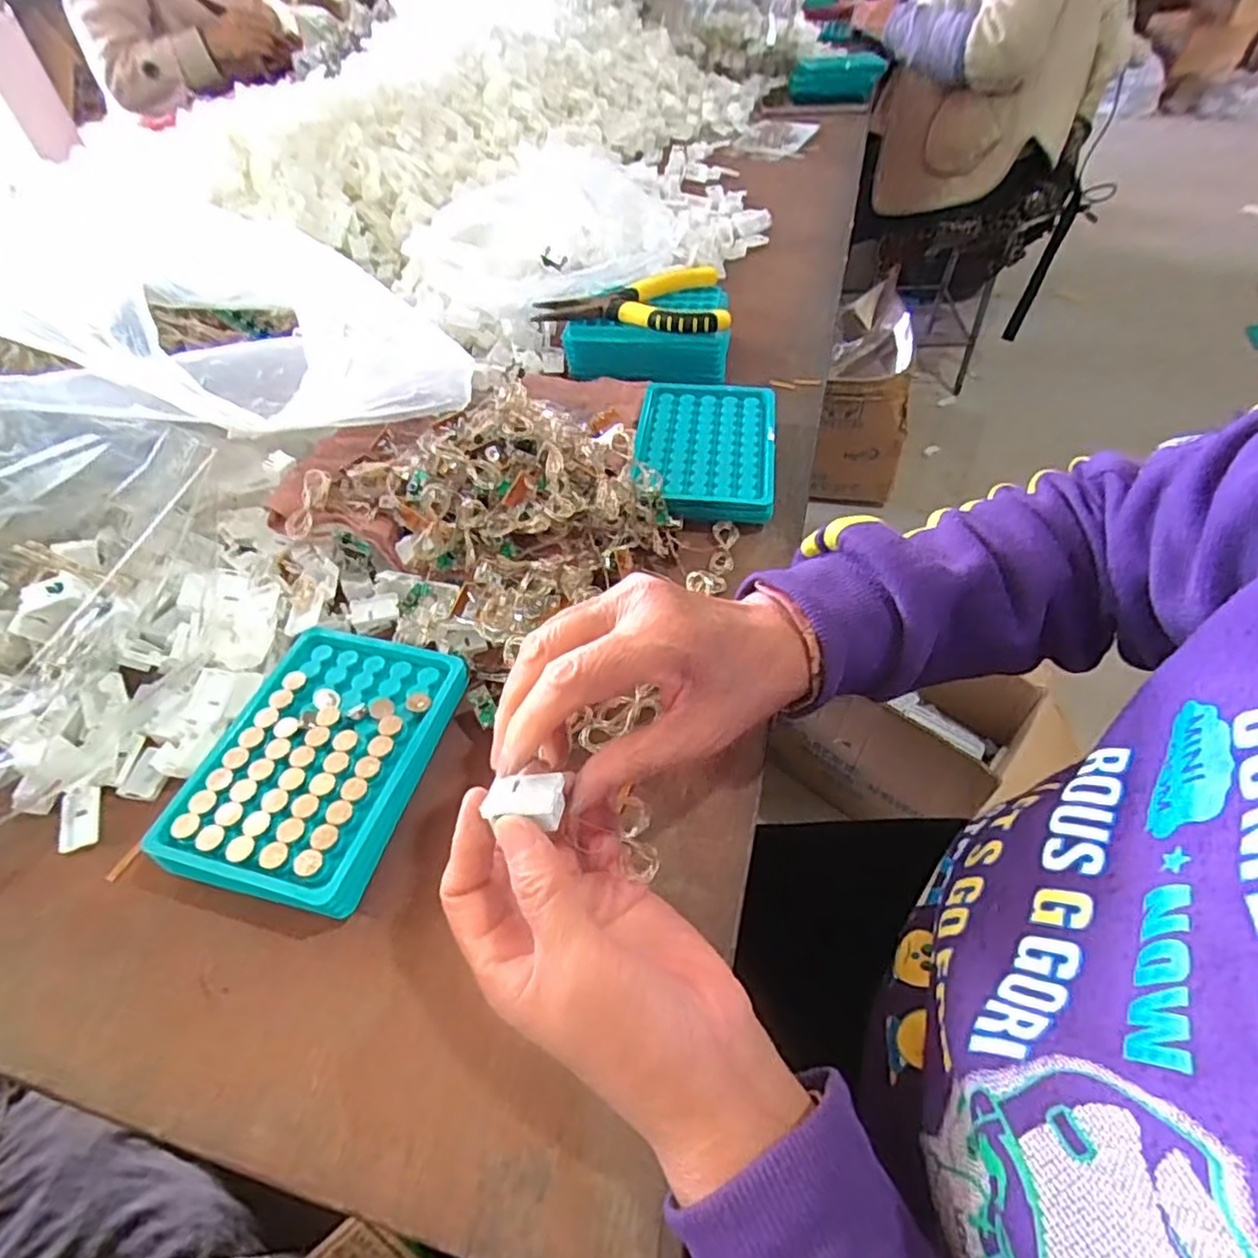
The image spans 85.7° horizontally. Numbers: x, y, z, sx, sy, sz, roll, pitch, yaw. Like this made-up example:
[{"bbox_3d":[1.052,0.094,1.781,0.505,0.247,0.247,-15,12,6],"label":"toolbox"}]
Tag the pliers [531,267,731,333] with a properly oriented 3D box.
[{"bbox_3d":[0.001,-0.260,0.553,0.150,0.030,0.087,-5,50,-2],"label":"pliers"}]

